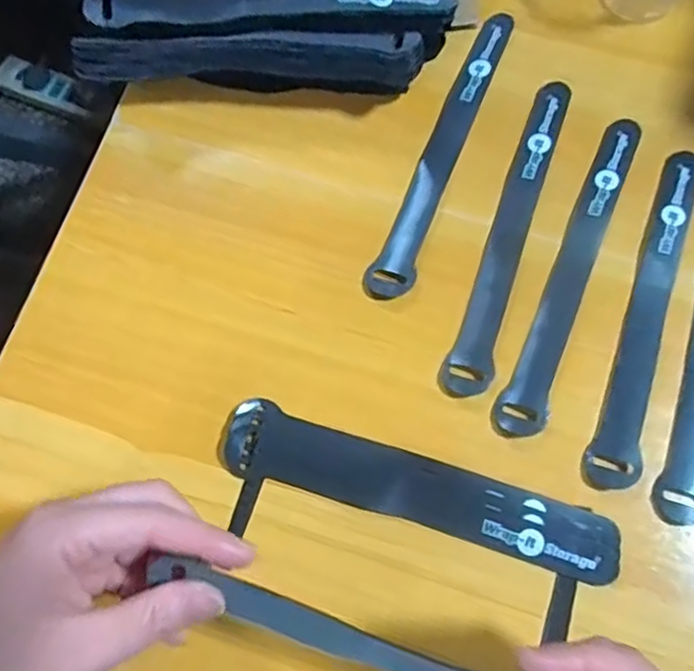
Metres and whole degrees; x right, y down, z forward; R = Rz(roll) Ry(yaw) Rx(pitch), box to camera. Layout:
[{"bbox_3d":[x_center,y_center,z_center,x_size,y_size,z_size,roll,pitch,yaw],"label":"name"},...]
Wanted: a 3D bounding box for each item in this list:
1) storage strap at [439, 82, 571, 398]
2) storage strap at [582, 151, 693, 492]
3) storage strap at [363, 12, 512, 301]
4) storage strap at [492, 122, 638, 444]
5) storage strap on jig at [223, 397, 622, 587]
[{"bbox_3d":[0.097,-0.063,0.378,0.024,0.005,0.209,20,76,6],"label":"storage strap"},{"bbox_3d":[0.169,-0.016,0.362,0.026,0.004,0.209,17,71,17],"label":"storage strap"},{"bbox_3d":[0.061,-0.113,0.388,0.024,0.006,0.208,23,76,7],"label":"storage strap"},{"bbox_3d":[0.130,-0.039,0.372,0.024,0.006,0.208,22,72,13],"label":"storage strap"},{"bbox_3d":[0.035,0.078,0.332,0.200,0.011,0.036,16,75,5],"label":"storage strap on jig"}]

